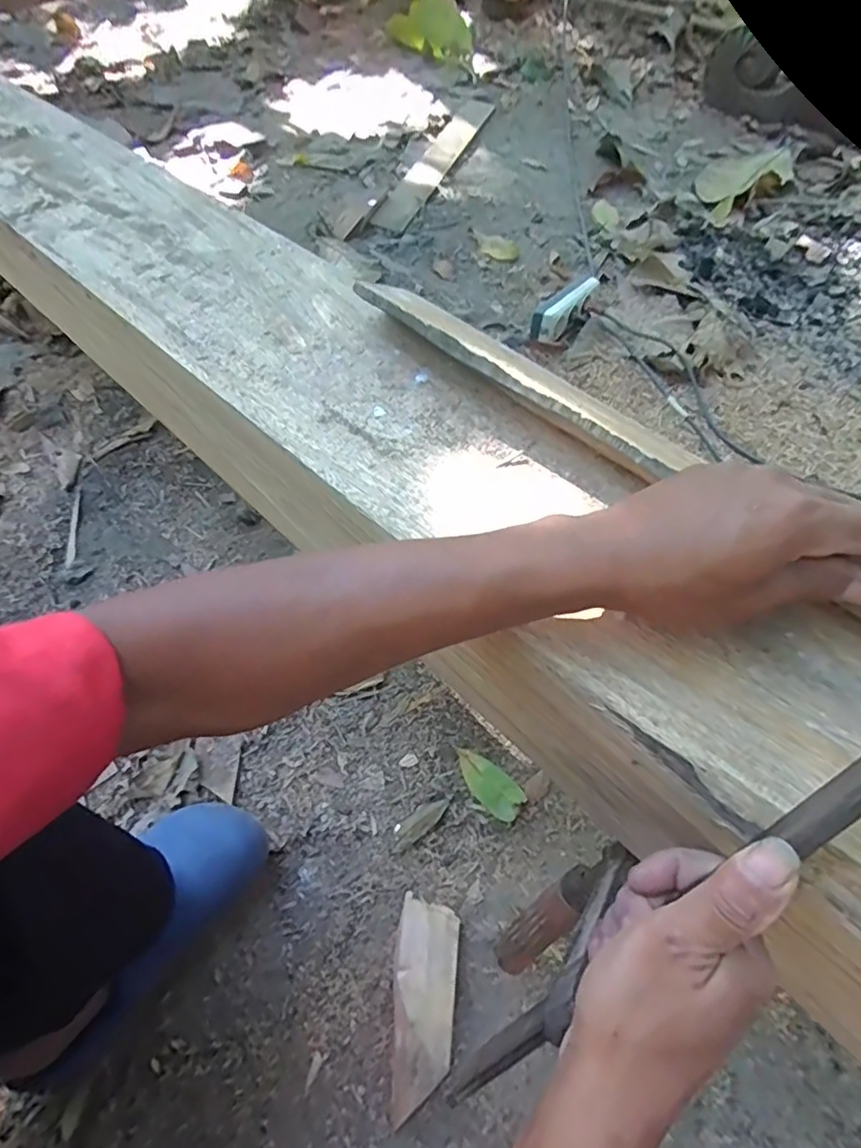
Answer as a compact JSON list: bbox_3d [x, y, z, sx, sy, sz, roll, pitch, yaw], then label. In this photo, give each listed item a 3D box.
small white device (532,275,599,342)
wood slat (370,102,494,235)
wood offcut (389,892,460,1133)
[{"bbox_3d":[0.243,-0.481,1.054,0.051,0.059,0.196,28,62,18],"label":"small white device"},{"bbox_3d":[0.020,-1.018,1.422,0.078,0.017,0.699,16,61,12],"label":"wood slat"},{"bbox_3d":[-0.008,0.383,0.521,0.058,0.033,0.165,4,58,4],"label":"wood offcut"}]

